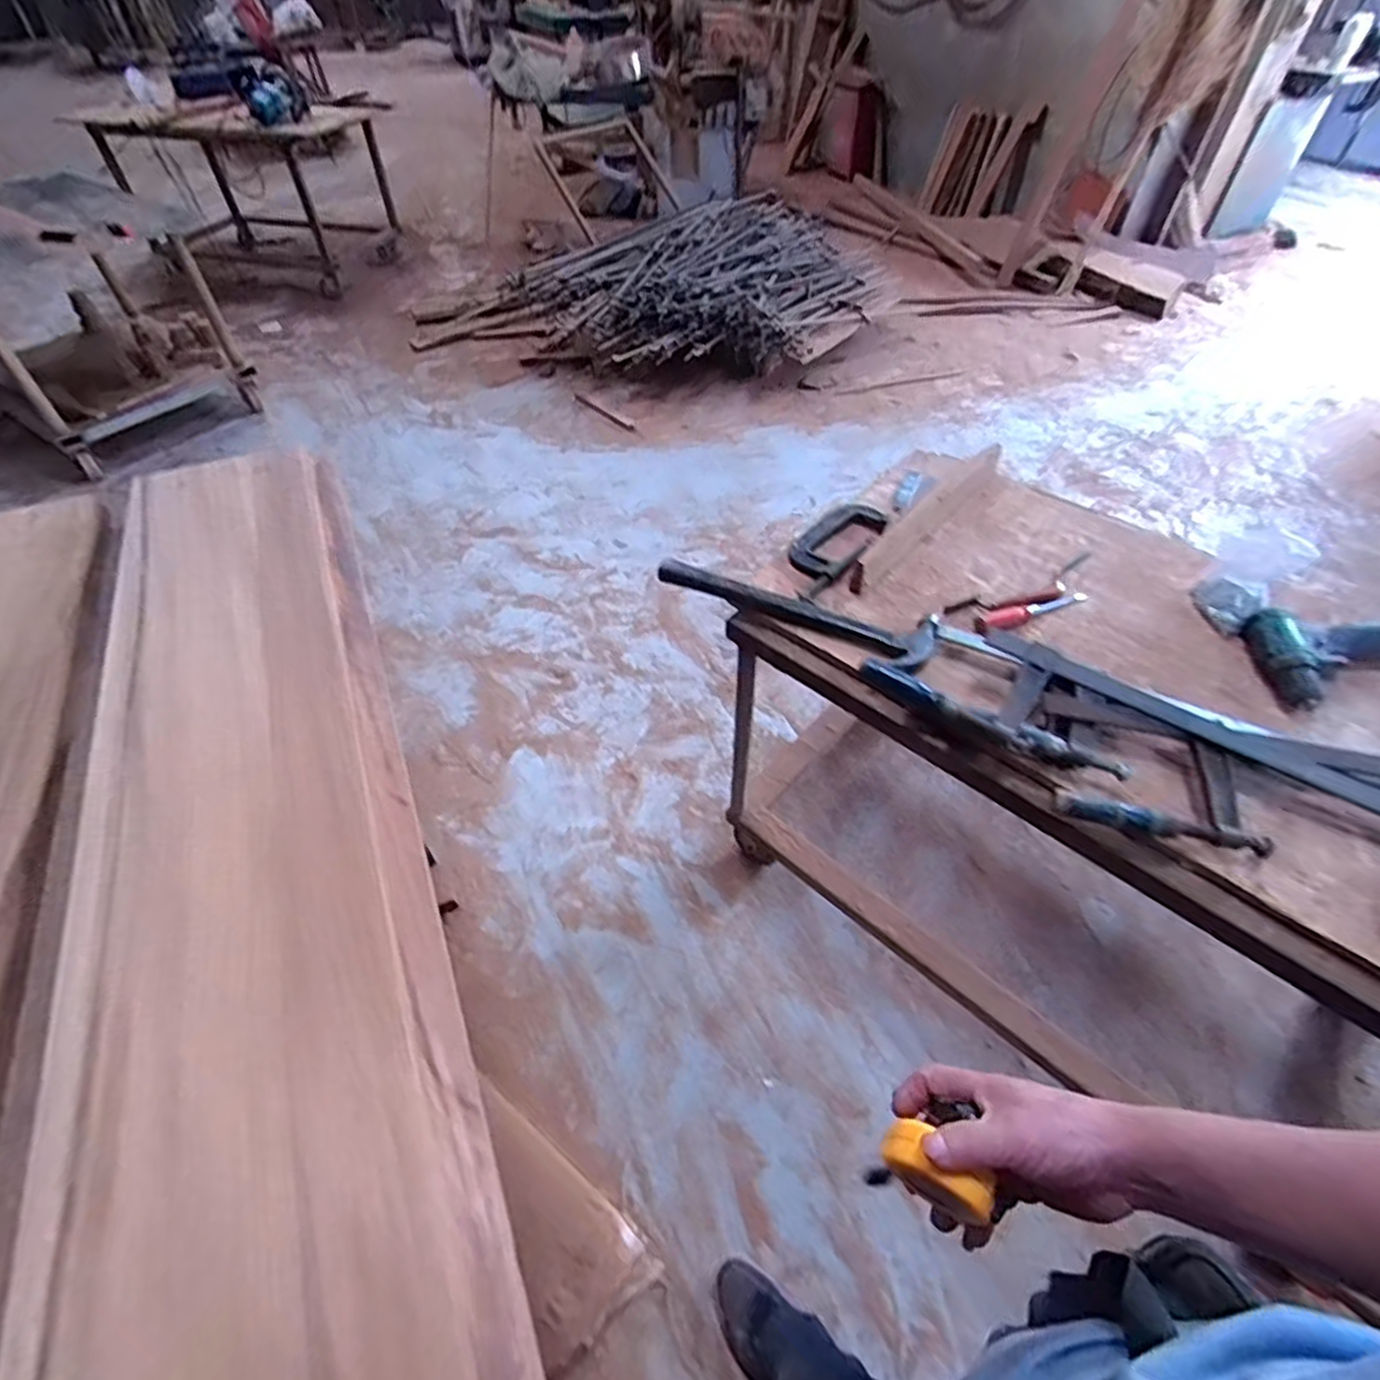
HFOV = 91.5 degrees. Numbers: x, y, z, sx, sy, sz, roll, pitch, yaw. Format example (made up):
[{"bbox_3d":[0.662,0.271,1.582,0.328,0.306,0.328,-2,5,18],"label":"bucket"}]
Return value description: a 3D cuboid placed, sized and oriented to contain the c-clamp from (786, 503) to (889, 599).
[{"bbox_3d":[0.233,-0.240,1.079,0.107,0.025,0.232,32,57,23],"label":"c-clamp"}]

